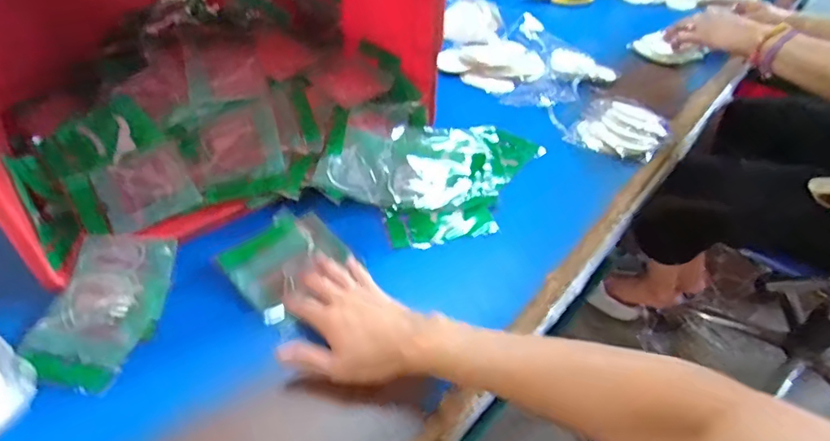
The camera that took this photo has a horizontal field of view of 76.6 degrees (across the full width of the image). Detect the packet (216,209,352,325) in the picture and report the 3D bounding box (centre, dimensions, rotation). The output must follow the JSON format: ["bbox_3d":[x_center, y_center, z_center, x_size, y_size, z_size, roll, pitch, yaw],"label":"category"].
[{"bbox_3d":[-0.145,0.046,0.612,0.118,0.011,0.127,37,57,24],"label":"packet"}]

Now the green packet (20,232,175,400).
[{"bbox_3d":[-0.327,0.088,0.557,0.108,0.019,0.180,3,43,2],"label":"green packet"}]

